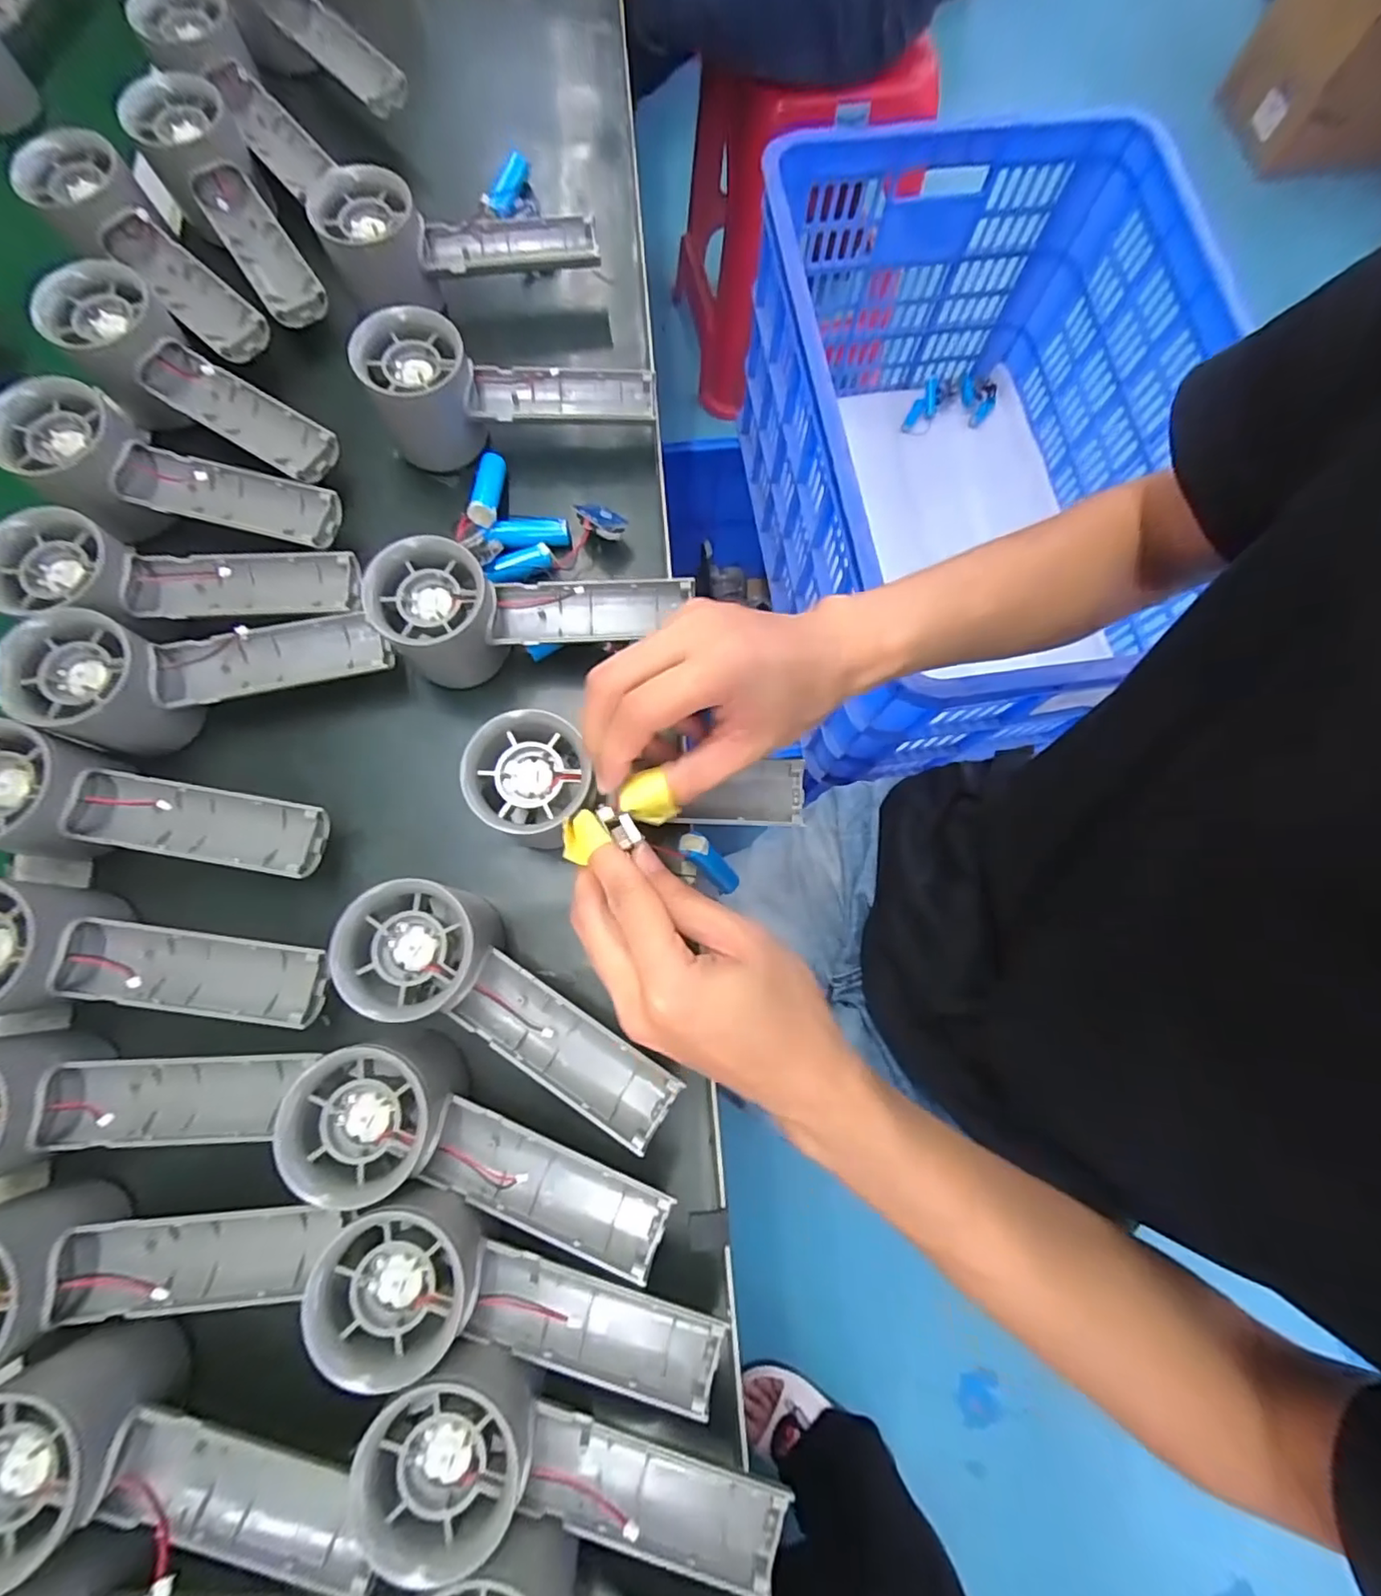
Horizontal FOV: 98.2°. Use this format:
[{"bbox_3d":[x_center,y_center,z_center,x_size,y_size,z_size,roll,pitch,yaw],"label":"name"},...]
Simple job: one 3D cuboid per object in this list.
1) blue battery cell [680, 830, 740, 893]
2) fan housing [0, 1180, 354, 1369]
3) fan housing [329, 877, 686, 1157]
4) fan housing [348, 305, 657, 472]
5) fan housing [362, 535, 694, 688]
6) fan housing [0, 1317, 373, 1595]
[{"bbox_3d":[0.010,0.035,0.312,0.013,0.052,0.013,-13,56,20],"label":"blue battery cell"},{"bbox_3d":[-0.226,0.191,0.244,0.150,0.047,0.053,3,76,-15],"label":"fan housing"},{"bbox_3d":[-0.081,0.097,0.277,0.162,0.052,0.059,37,78,-6],"label":"fan housing"},{"bbox_3d":[-0.099,-0.230,0.340,0.155,0.059,0.053,-7,77,-4],"label":"fan housing"},{"bbox_3d":[-0.078,-0.101,0.311,0.156,0.046,0.062,-12,77,-5],"label":"fan housing"},{"bbox_3d":[-0.189,0.252,0.220,0.150,0.042,0.058,17,77,2],"label":"fan housing"}]

